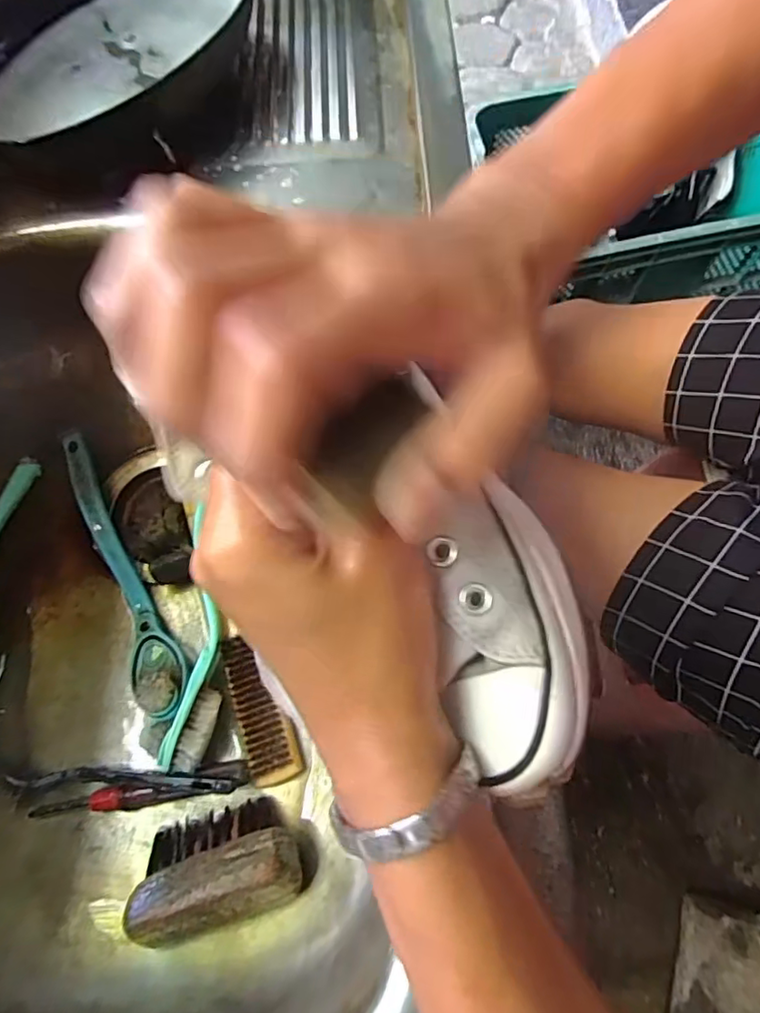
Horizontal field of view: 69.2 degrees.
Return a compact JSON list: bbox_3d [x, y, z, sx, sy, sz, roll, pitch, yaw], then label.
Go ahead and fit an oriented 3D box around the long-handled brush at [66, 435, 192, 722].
[{"bbox_3d":[-0.193,0.045,0.398,0.036,0.034,0.223,-29,72,-10],"label":"long-handled brush"}]

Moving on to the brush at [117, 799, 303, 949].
[{"bbox_3d":[-0.095,0.213,0.323,0.094,0.042,0.057,-15,70,-5],"label":"brush"}]

